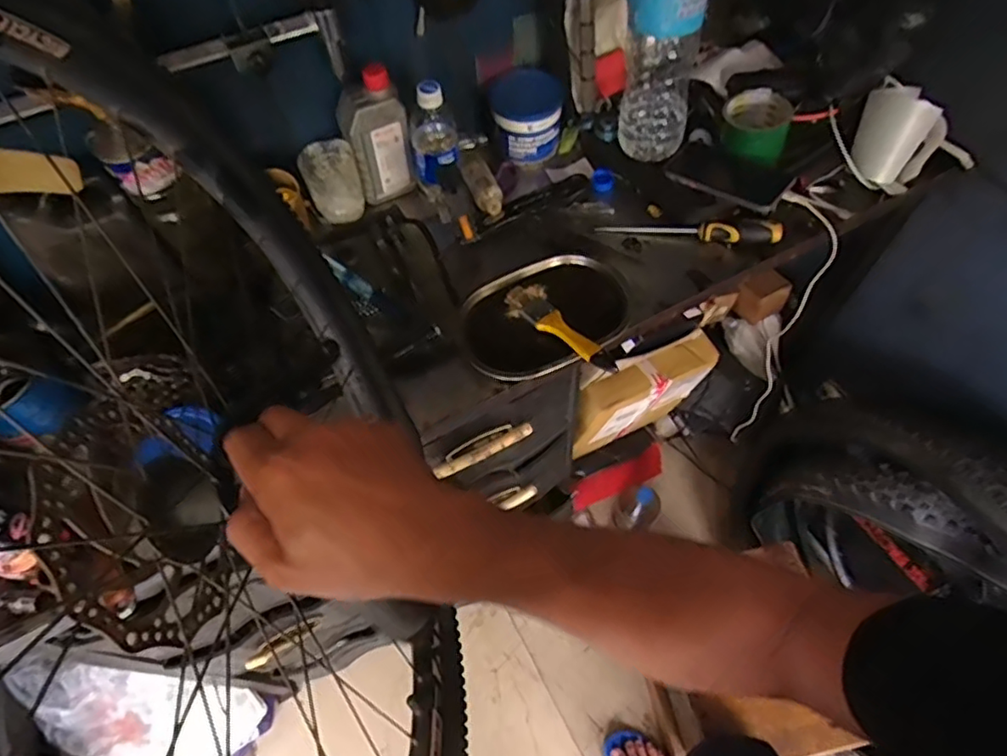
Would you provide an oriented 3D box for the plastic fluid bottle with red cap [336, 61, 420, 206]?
[{"bbox_3d":[-0.168,-0.321,0.817,0.082,0.182,0.051,-18,61,-7],"label":"plastic fluid bottle with red cap"}]

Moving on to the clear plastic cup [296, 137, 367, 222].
[{"bbox_3d":[-0.229,-0.263,0.828,0.071,0.096,0.059,-19,61,-8],"label":"clear plastic cup"}]

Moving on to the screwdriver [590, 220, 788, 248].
[{"bbox_3d":[0.247,-0.199,0.808,0.232,0.031,0.025,7,61,7],"label":"screwdriver"}]

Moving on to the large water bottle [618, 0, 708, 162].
[{"bbox_3d":[0.195,-0.423,0.735,0.100,0.285,0.116,12,61,9],"label":"large water bottle"}]

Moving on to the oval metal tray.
[{"bbox_3d":[0.048,-0.078,0.751,0.211,0.025,0.150,-29,63,-13],"label":"oval metal tray"}]

